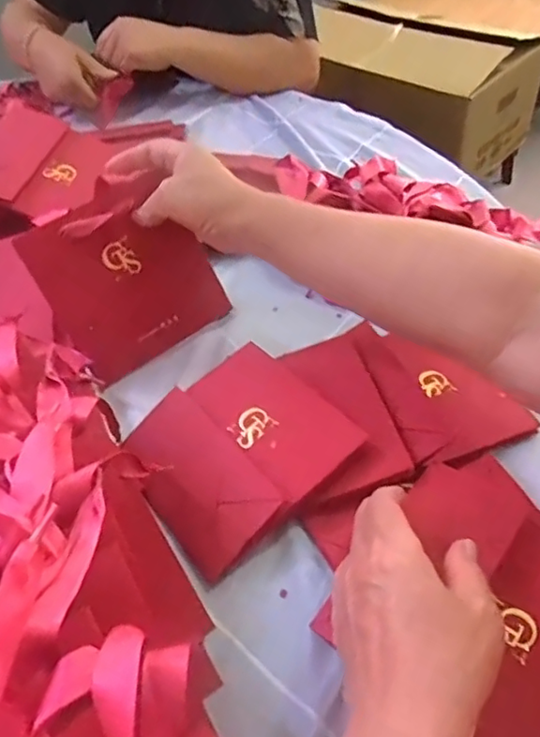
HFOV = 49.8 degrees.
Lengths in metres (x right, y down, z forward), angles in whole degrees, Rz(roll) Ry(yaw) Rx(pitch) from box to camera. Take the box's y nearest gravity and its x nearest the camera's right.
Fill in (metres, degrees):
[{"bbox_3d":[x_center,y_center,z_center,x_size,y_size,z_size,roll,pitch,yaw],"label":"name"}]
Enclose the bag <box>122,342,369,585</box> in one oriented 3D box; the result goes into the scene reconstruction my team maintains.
[{"bbox_3d":[-0.025,0.052,0.412,0.136,0.015,0.133,-36,50,-18],"label":"bag"}]

